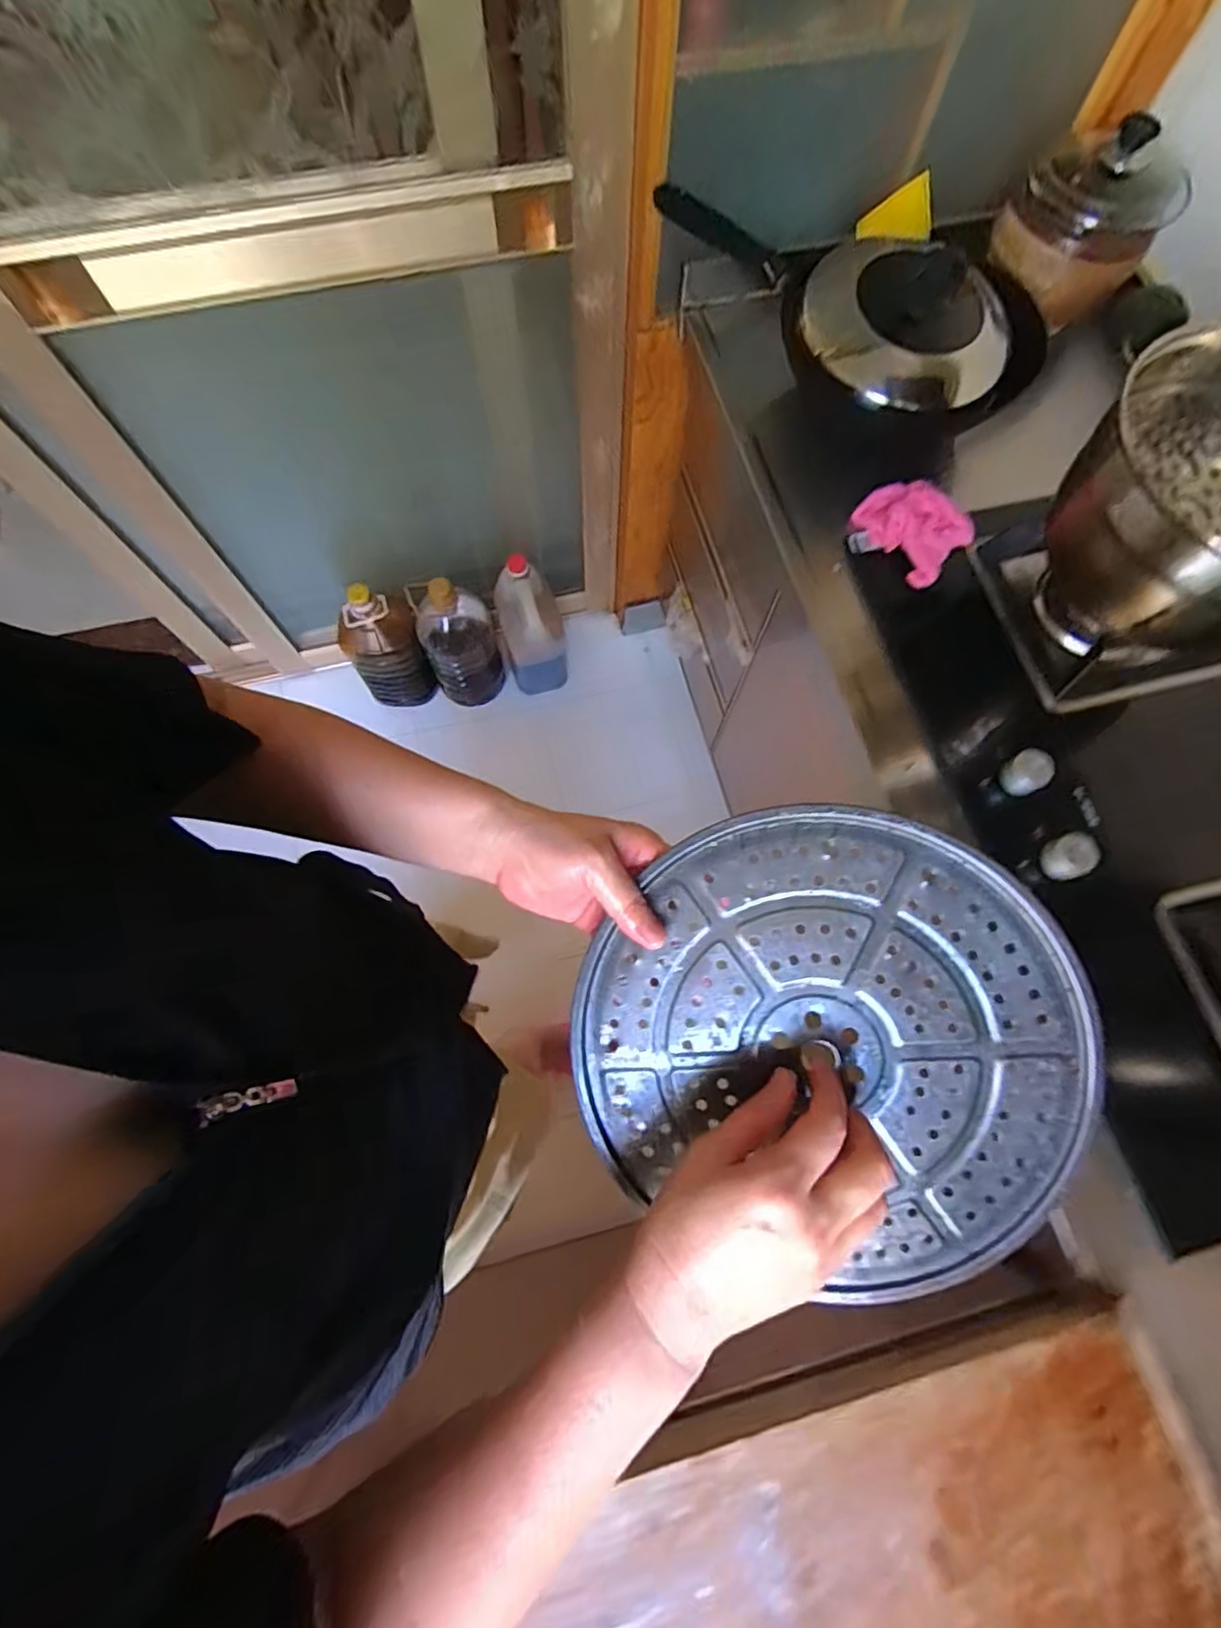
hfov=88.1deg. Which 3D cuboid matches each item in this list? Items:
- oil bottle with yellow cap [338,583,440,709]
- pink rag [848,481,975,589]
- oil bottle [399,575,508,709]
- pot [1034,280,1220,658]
[{"bbox_3d":[-0.507,-0.385,1.400,0.155,0.324,0.180,-27,75,-9],"label":"oil bottle with yellow cap"},{"bbox_3d":[0.360,-0.342,0.744,0.106,0.037,0.129,-42,78,-13],"label":"pink rag"},{"bbox_3d":[-0.340,-0.396,1.418,0.158,0.347,0.151,-18,74,-7],"label":"oil bottle"},{"bbox_3d":[0.552,-0.289,0.609,0.284,0.247,0.249,35,75,9],"label":"pot"}]

